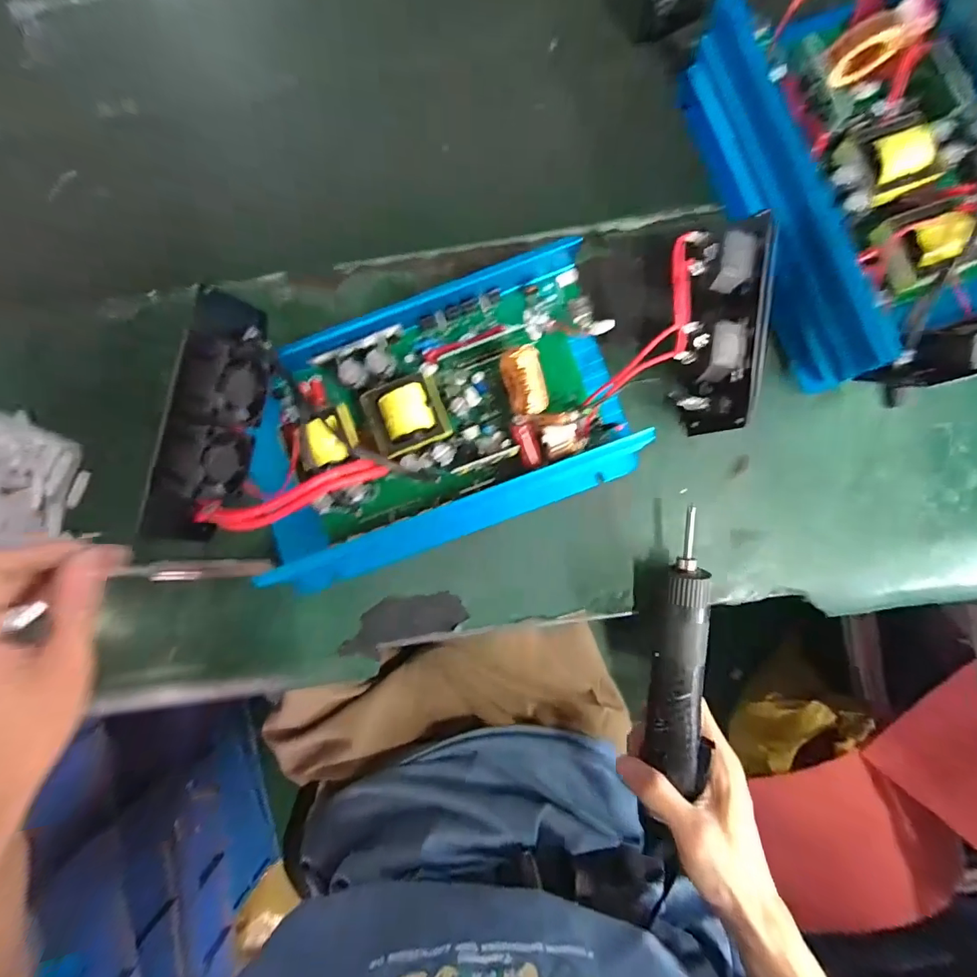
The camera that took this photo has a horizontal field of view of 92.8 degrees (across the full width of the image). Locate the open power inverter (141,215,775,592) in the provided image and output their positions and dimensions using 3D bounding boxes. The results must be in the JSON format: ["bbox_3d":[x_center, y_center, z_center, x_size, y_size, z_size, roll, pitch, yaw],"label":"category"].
[{"bbox_3d":[-0.003,-0.062,0.295,0.383,0.097,0.168,-20,88,1],"label":"open power inverter"}]

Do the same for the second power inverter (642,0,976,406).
[{"bbox_3d":[0.241,-0.232,0.300,0.151,0.082,0.337,-21,88,1],"label":"second power inverter"}]

